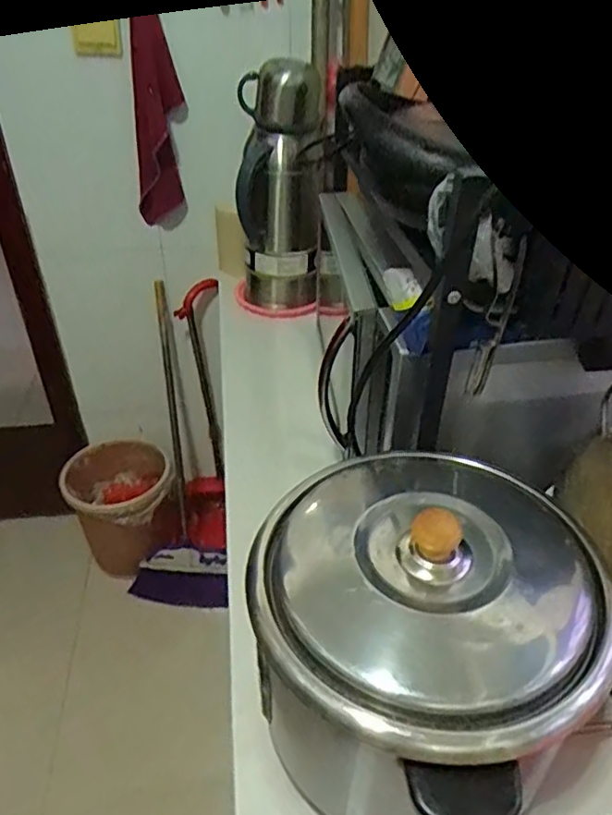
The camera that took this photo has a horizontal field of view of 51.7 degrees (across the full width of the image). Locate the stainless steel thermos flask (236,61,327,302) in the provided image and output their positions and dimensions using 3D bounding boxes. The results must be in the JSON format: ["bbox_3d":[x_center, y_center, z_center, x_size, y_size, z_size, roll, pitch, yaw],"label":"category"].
[{"bbox_3d":[-0.046,-0.396,1.181,0.150,0.404,0.102,4,37,4],"label":"stainless steel thermos flask"}]

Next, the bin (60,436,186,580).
[{"bbox_3d":[-0.477,0.261,1.651,0.252,0.263,0.287,-18,41,-23],"label":"bin"}]

